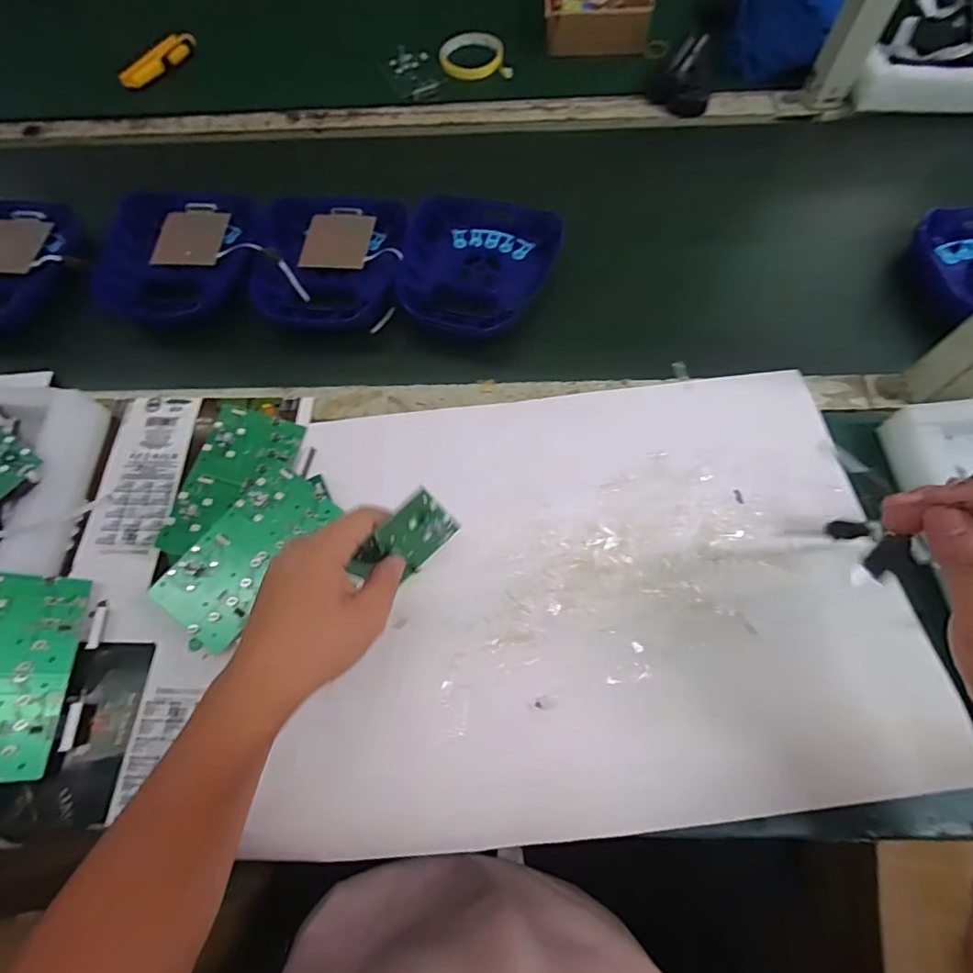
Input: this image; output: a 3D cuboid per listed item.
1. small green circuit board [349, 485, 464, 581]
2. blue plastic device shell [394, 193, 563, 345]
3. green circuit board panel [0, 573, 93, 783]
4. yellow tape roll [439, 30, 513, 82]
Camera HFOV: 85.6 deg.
[{"bbox_3d":[-0.058,0.044,0.397,0.075,0.071,0.009,-45,58,-4],"label":"small green circuit board"},{"bbox_3d":[-0.014,-0.252,0.581,0.166,0.027,0.216,15,69,7],"label":"blue plastic device shell"},{"bbox_3d":[-0.369,0.143,0.403,0.080,0.007,0.149,15,61,-34],"label":"green circuit board panel"},{"bbox_3d":[-0.017,-0.604,0.734,0.094,0.018,0.095,-1,66,2],"label":"yellow tape roll"}]

